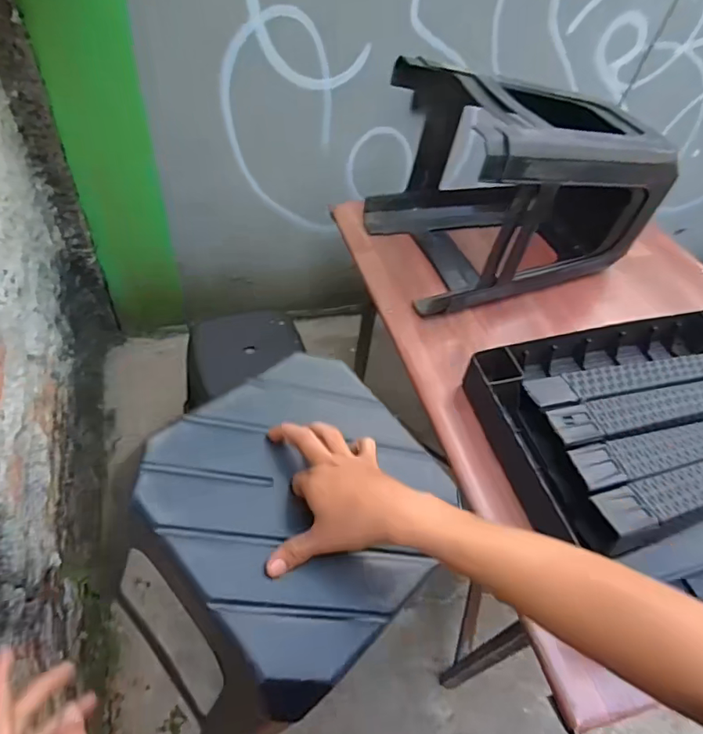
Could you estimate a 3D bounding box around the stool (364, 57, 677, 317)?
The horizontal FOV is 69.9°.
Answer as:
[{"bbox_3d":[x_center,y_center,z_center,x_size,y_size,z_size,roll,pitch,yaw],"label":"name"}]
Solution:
[{"bbox_3d":[0.323,-0.360,1.001,0.475,0.346,0.349,-12,52,-16],"label":"stool"}]

